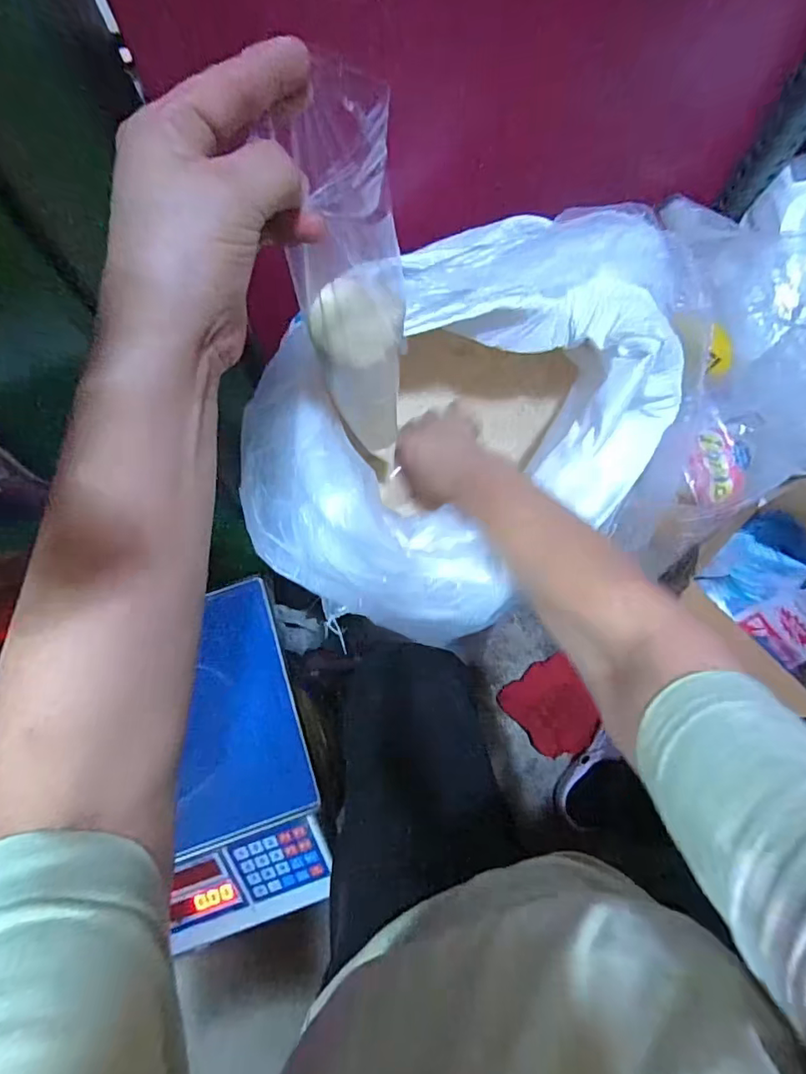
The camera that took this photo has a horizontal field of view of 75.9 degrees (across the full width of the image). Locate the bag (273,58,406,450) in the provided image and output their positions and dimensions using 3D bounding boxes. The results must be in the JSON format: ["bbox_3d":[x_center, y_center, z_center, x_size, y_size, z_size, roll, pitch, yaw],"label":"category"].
[{"bbox_3d":[-0.028,-0.138,0.327,0.062,0.239,0.043,-15,66,-6],"label":"bag"}]

